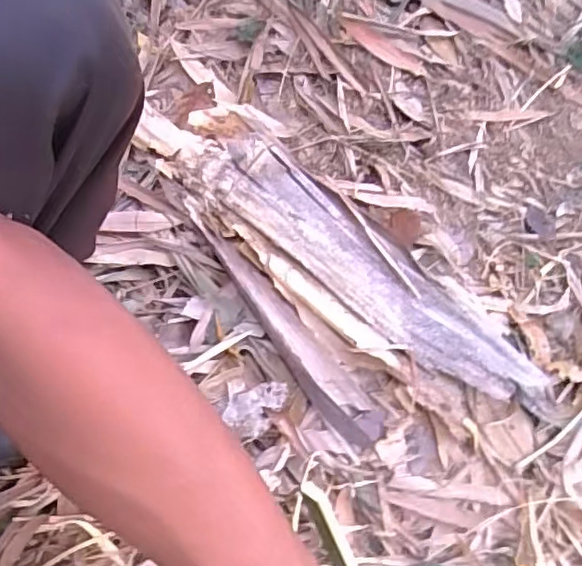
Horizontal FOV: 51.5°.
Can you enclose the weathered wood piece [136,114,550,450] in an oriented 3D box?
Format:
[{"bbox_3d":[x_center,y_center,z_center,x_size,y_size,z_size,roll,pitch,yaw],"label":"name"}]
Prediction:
[{"bbox_3d":[0.034,-0.012,0.699,0.185,0.079,0.548,-41,76,-11],"label":"weathered wood piece"}]

